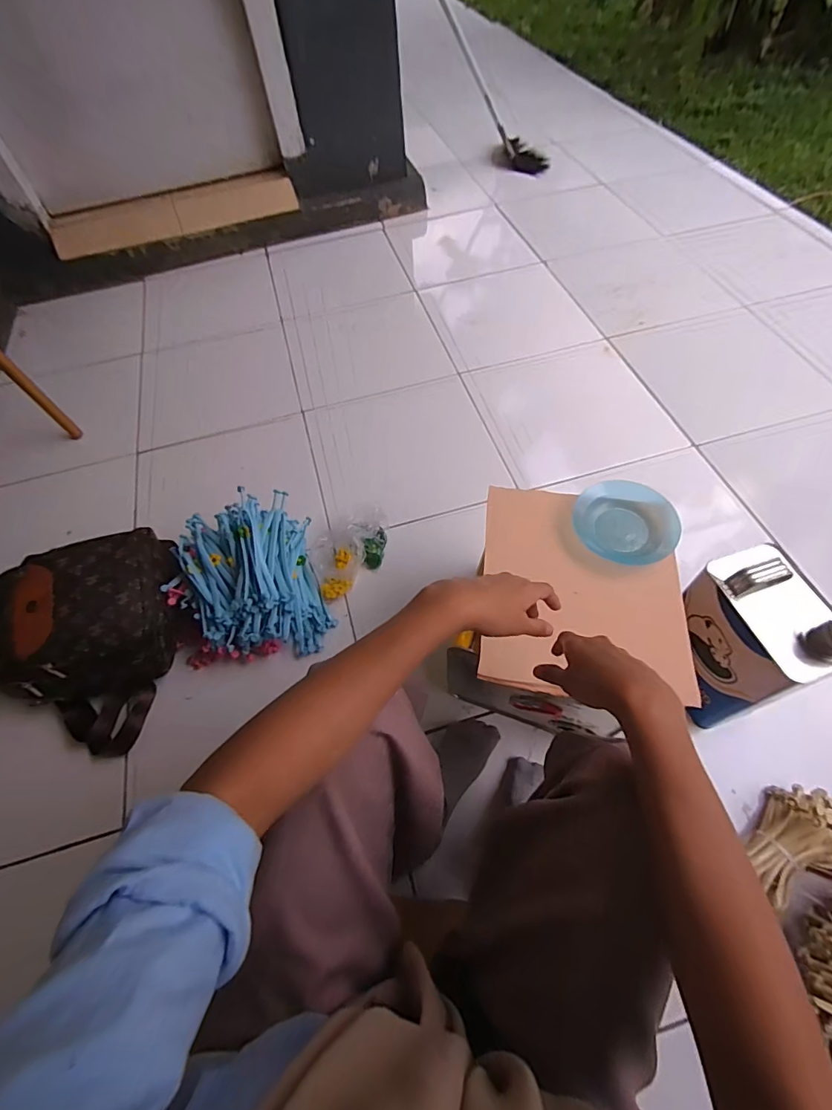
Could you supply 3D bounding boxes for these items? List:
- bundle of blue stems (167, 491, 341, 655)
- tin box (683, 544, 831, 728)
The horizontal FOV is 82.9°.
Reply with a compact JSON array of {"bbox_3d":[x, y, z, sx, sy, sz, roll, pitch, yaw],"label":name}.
[{"bbox_3d":[-0.277,0.049,0.822,0.242,0.159,0.264,-27,61,-12],"label":"bundle of blue stems"},{"bbox_3d":[0.437,0.111,0.639,0.094,0.227,0.170,-15,59,-5],"label":"tin box"}]

